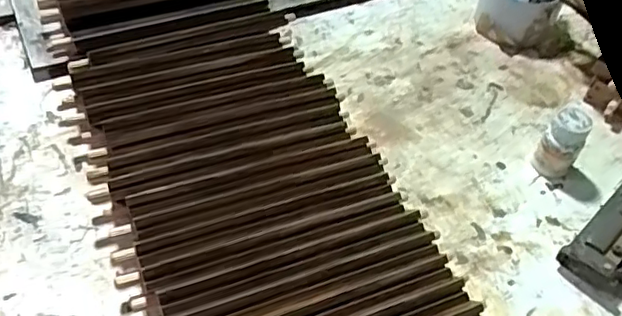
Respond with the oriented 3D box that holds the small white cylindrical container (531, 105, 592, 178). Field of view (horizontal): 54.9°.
[{"bbox_3d":[0.210,-0.011,0.503,0.030,0.061,0.031,3,49,-3],"label":"small white cylindrical container"}]

